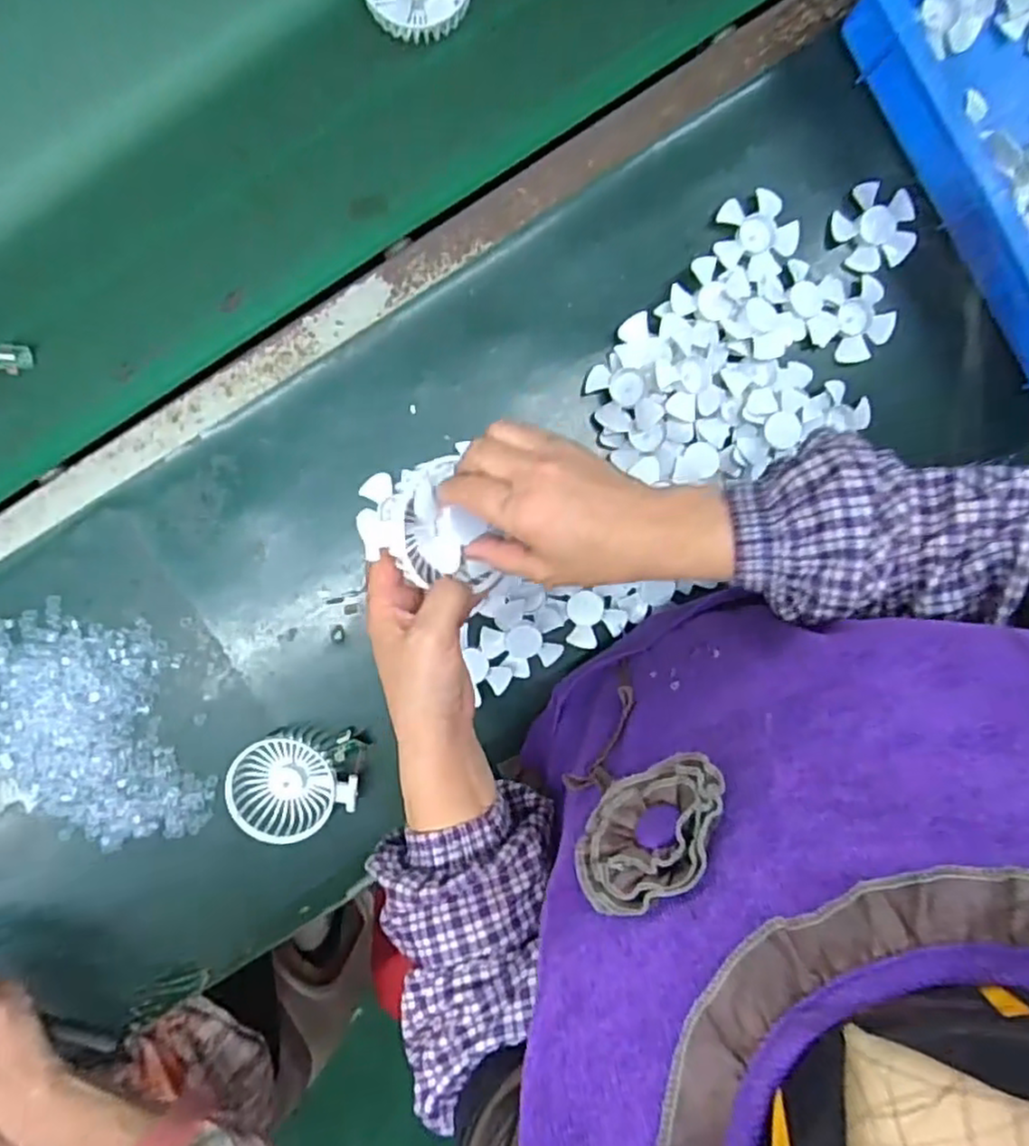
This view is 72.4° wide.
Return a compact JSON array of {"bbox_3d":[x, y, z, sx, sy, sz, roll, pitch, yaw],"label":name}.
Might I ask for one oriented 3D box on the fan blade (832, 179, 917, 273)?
[{"bbox_3d":[0.309,-0.297,0.601,0.066,0.009,0.070,0,94,-2],"label":"fan blade"}]

